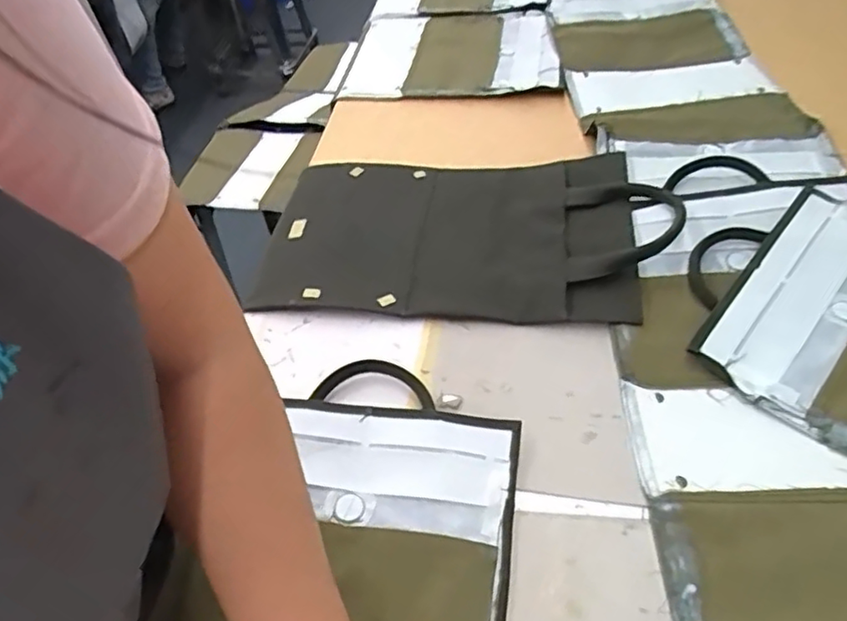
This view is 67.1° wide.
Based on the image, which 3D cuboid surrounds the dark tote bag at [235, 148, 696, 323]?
[{"bbox_3d":[0.037,-0.082,0.646,0.398,0.023,0.219,3,48,10],"label":"dark tote bag"}]

